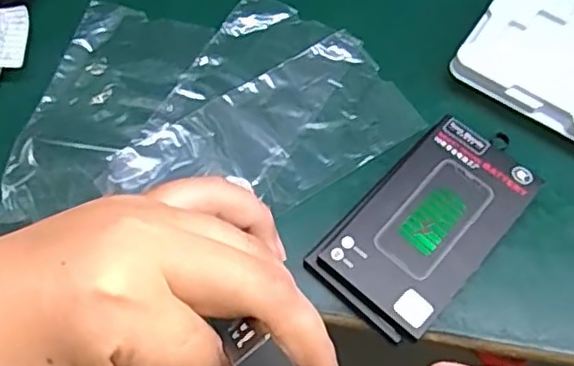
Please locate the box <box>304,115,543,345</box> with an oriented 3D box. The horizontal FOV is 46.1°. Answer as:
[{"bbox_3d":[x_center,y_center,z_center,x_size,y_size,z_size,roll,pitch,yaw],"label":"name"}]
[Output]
[{"bbox_3d":[0.089,0.024,0.424,0.080,0.017,0.142,42,74,14],"label":"box"}]

